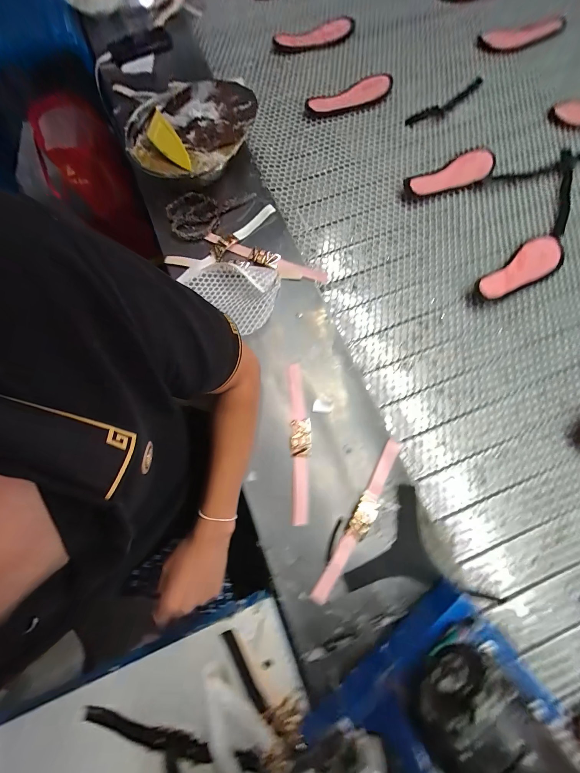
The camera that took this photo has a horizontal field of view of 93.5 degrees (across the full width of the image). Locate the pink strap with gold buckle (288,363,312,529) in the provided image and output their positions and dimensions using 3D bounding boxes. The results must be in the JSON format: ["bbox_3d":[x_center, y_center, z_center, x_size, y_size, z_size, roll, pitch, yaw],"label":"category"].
[{"bbox_3d":[0.017,0.087,0.444,0.033,0.008,0.251,-2,74,2],"label":"pink strap with gold buckle"}]

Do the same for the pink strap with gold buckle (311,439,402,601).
[{"bbox_3d":[0.108,0.199,0.408,0.032,0.012,0.252,29,77,10],"label":"pink strap with gold buckle"}]

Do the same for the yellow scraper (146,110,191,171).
[{"bbox_3d":[-0.226,-0.450,0.508,0.045,0.010,0.133,-36,79,8],"label":"yellow scraper"}]

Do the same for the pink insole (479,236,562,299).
[{"bbox_3d":[0.456,-0.232,0.531,0.216,0.024,0.067,-34,75,-7],"label":"pink insole"}]

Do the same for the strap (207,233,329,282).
[{"bbox_3d":[-0.048,-0.246,0.524,0.245,0.018,0.031,19,76,8],"label":"strap"}]

